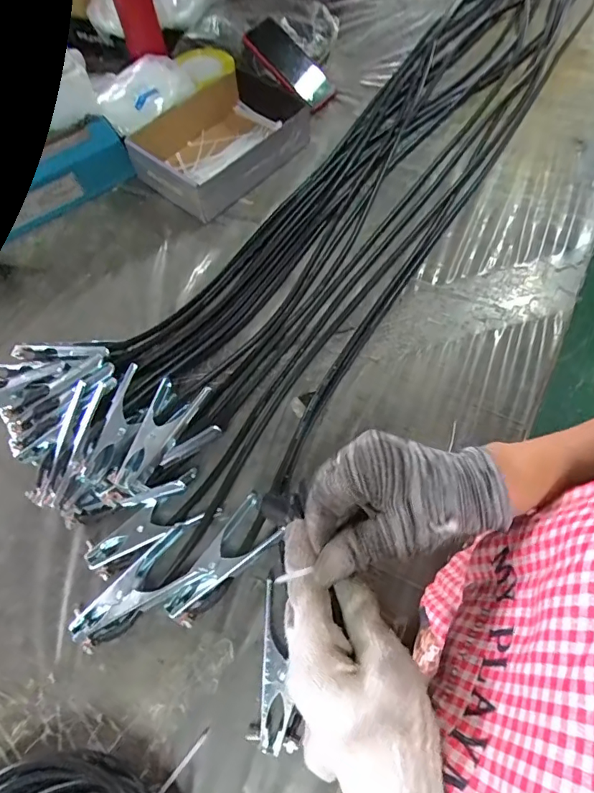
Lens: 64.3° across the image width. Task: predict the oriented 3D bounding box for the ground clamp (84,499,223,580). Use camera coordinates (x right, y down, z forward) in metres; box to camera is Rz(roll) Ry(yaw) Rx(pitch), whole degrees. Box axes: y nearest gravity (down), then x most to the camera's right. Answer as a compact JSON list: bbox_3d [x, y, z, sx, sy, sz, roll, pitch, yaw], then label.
[{"bbox_3d":[-0.152,0.135,0.491,0.133,0.024,0.053,-29,65,-12],"label":"ground clamp"}]

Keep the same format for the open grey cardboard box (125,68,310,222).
[{"bbox_3d":[-0.117,-0.404,0.748,0.197,0.062,0.252,34,69,18],"label":"open grey cardboard box"}]

